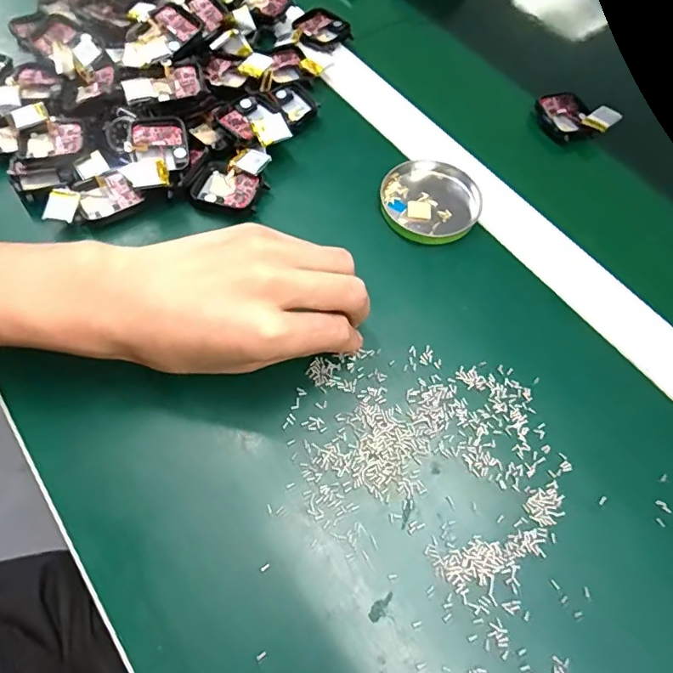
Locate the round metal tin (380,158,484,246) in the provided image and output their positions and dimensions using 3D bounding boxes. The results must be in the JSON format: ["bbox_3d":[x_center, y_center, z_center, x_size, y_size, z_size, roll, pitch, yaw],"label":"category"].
[{"bbox_3d":[0.064,-0.092,0.341,0.065,0.008,0.064,1,62,-1],"label":"round metal tin"}]

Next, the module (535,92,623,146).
[{"bbox_3d":[0.180,-0.170,0.390,0.045,0.017,0.052,-28,67,-15],"label":"module"}]

